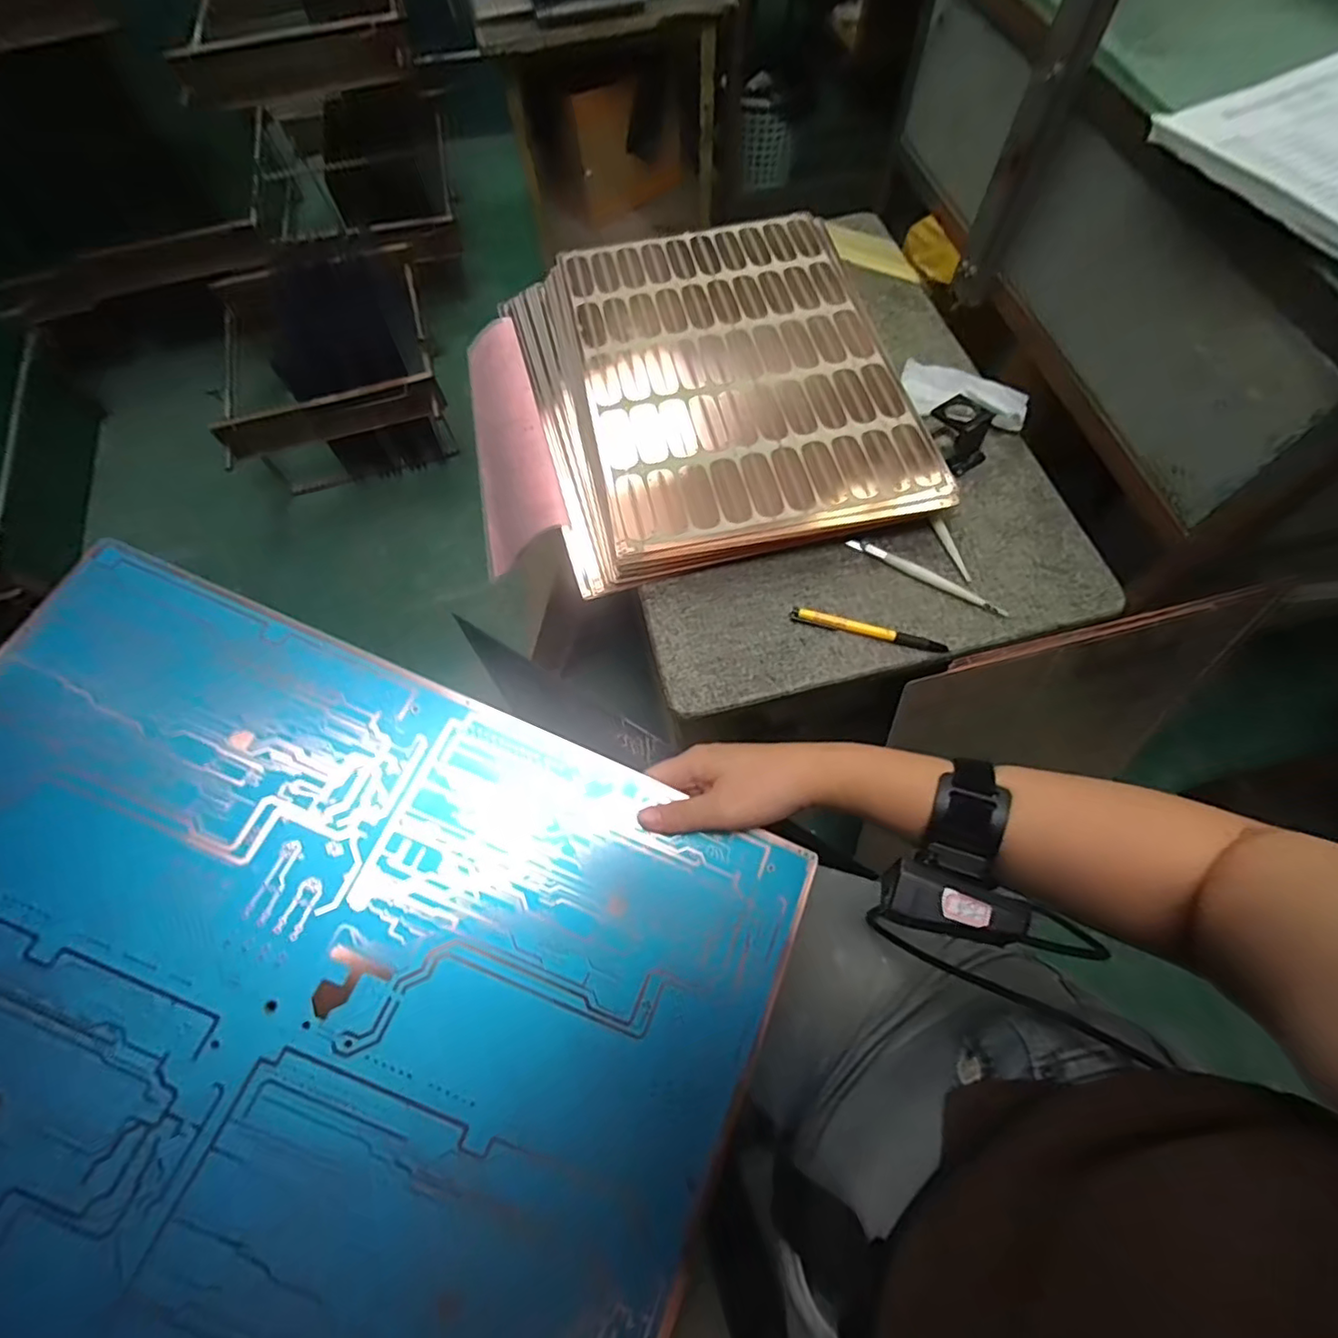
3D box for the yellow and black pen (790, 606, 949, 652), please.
[{"bbox_3d":[0.172,-0.034,0.520,0.130,0.010,0.013,15,67,9],"label":"yellow and black pen"}]

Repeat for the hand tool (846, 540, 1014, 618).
[{"bbox_3d":[0.230,-0.083,0.538,0.147,0.013,0.013,31,70,16],"label":"hand tool"}]

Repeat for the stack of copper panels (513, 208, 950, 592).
[{"bbox_3d":[0.041,-0.300,0.629,0.356,0.047,0.434,-12,65,-3],"label":"stack of copper panels"}]

